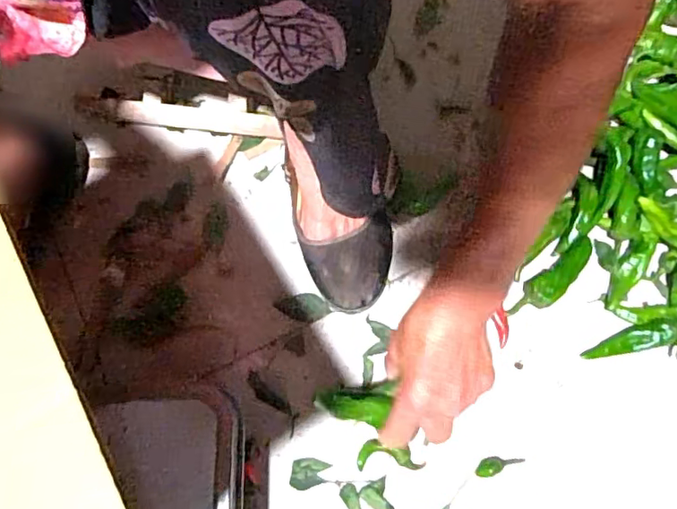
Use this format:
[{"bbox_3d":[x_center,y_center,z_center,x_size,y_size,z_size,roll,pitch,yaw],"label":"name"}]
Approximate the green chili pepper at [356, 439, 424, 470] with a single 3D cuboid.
[{"bbox_3d":[0.046,0.176,0.490,0.059,0.016,0.025,-1,70,0],"label":"green chili pepper"}]

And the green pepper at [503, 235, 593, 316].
[{"bbox_3d":[0.204,0.025,0.533,0.102,0.033,0.029,-36,71,-13],"label":"green pepper"}]

